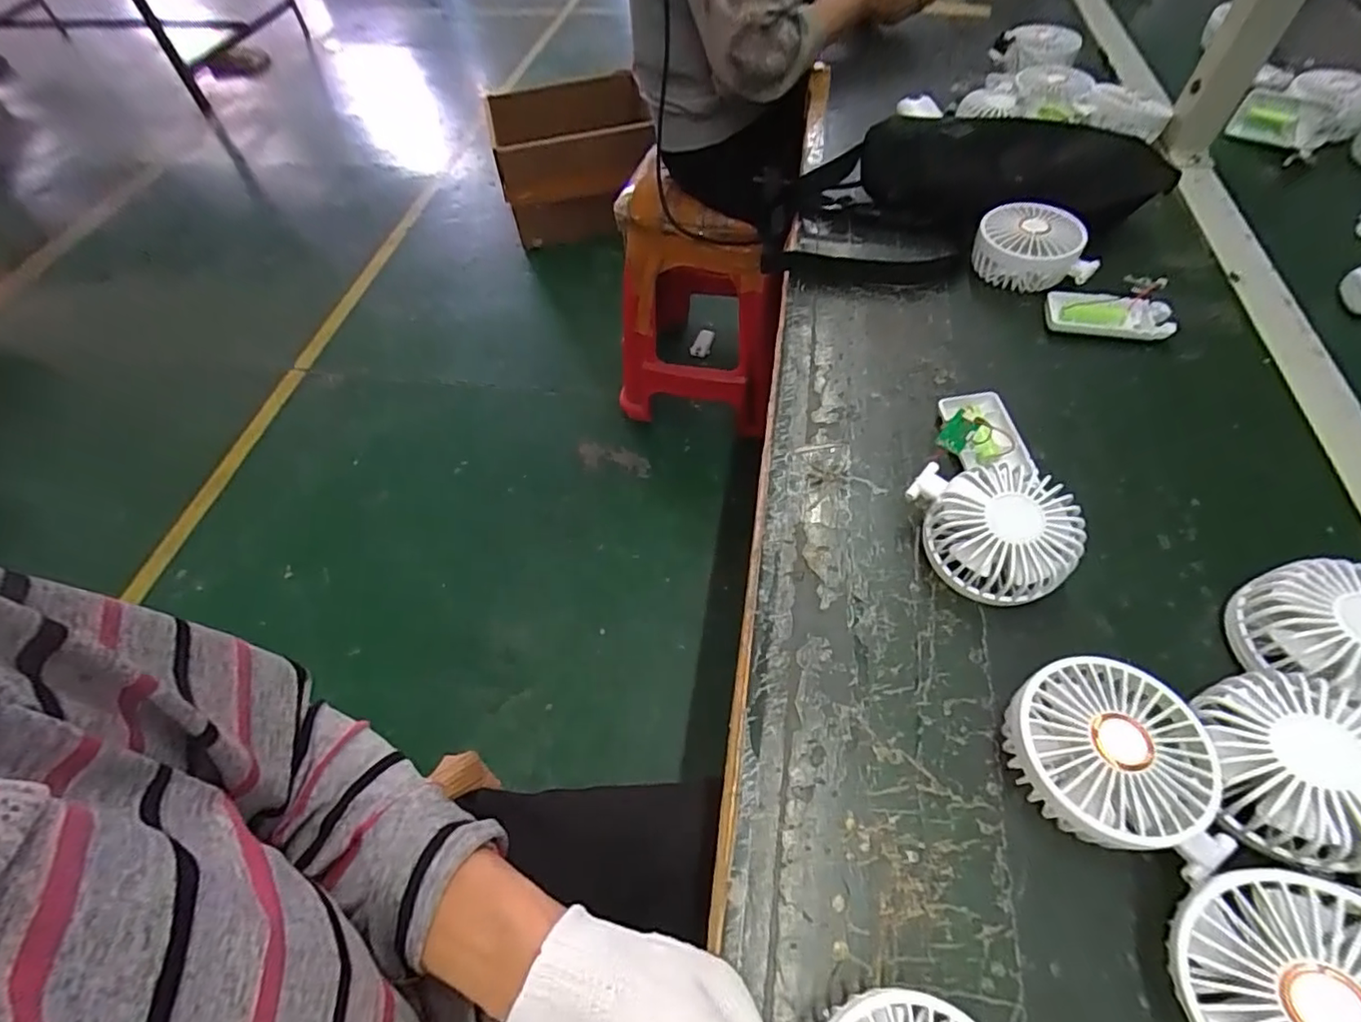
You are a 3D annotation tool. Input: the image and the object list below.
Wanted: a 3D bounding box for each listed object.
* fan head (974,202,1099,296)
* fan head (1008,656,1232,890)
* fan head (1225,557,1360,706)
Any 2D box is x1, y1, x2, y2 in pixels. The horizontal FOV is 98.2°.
[{"bbox_3d":[0.322,-0.243,0.541,0.094,0.040,0.082,1,56,4],"label":"fan head"},{"bbox_3d":[0.220,0.132,0.302,0.083,0.049,0.099,-23,57,-12],"label":"fan head"},{"bbox_3d":[0.361,0.076,0.325,0.088,0.054,0.095,17,58,15],"label":"fan head"}]

